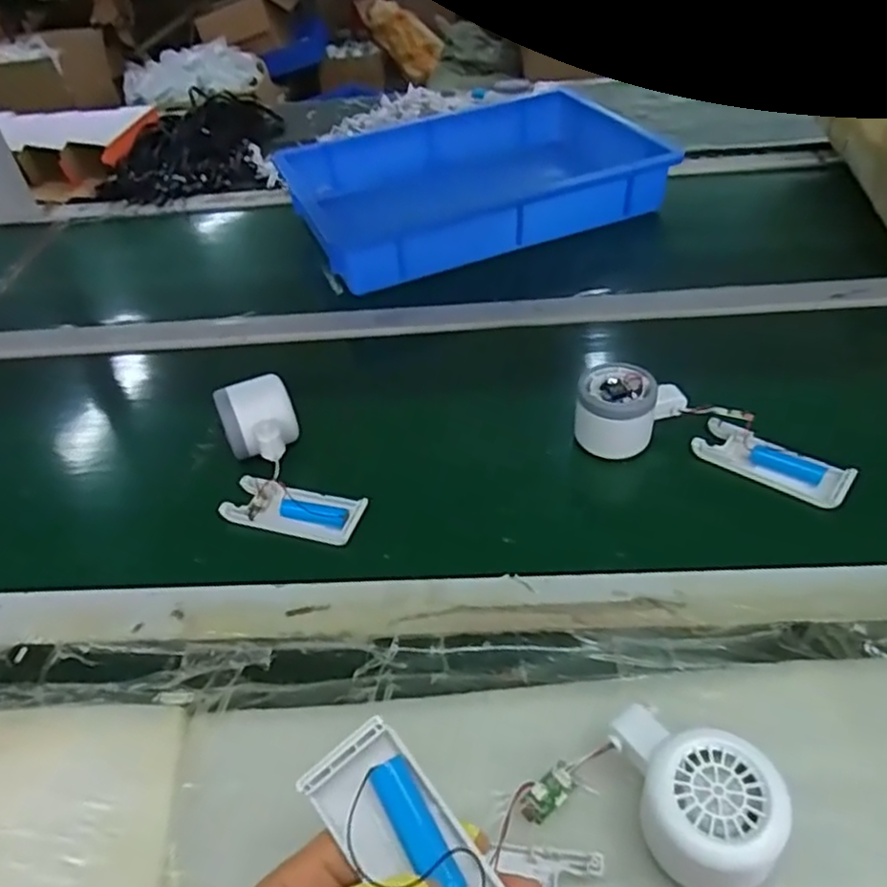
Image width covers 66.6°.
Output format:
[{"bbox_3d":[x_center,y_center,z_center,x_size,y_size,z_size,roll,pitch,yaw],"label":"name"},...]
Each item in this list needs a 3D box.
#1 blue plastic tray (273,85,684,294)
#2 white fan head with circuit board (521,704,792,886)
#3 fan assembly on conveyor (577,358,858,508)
[{"bbox_3d":[0.034,-0.335,0.864,0.431,0.072,0.286,-18,44,-12],"label":"blue plastic tray"},{"bbox_3d":[0.098,0.160,0.311,0.102,0.052,0.058,19,48,25],"label":"white fan head with circuit board"},{"bbox_3d":[0.197,-0.011,0.500,0.190,0.055,0.055,14,46,21],"label":"fan assembly on conveyor"}]

